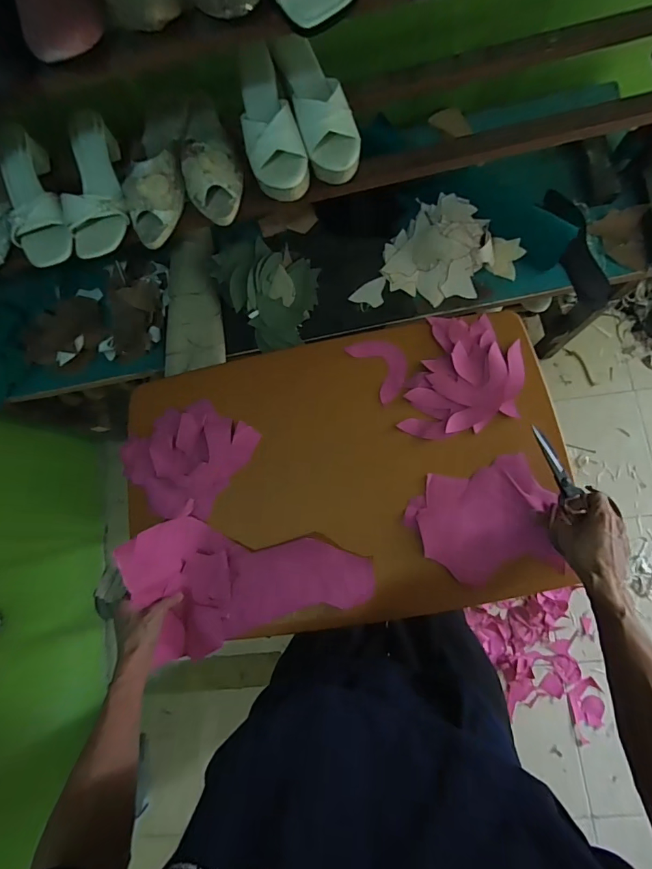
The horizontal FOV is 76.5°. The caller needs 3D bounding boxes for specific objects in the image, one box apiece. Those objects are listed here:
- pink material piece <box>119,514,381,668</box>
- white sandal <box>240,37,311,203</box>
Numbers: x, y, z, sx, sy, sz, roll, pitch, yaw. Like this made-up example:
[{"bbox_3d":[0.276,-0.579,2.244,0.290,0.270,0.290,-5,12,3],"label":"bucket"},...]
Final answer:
[{"bbox_3d":[-0.119,0.246,0.649,0.370,0.061,0.203,1,79,0],"label":"pink material piece"},{"bbox_3d":[-0.083,-0.454,0.612,0.084,0.061,0.205,-16,77,5],"label":"white sandal"}]

